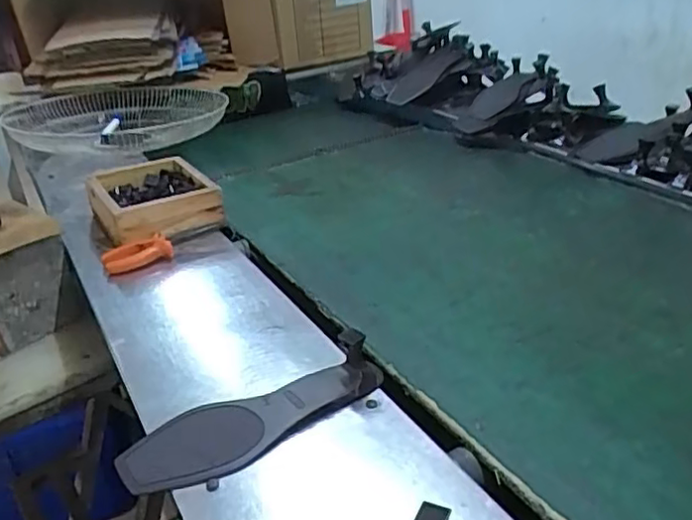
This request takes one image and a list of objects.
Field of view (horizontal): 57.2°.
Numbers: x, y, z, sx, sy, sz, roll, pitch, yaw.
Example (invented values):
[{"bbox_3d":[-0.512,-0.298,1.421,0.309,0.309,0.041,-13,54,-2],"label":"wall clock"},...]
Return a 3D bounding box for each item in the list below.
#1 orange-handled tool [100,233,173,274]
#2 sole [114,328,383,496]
[{"bbox_3d":[-0.272,-0.006,0.827,0.084,0.026,0.041,-18,31,-24],"label":"orange-handled tool"},{"bbox_3d":[-0.079,0.117,0.532,0.214,0.057,0.083,-21,33,-33],"label":"sole"}]

